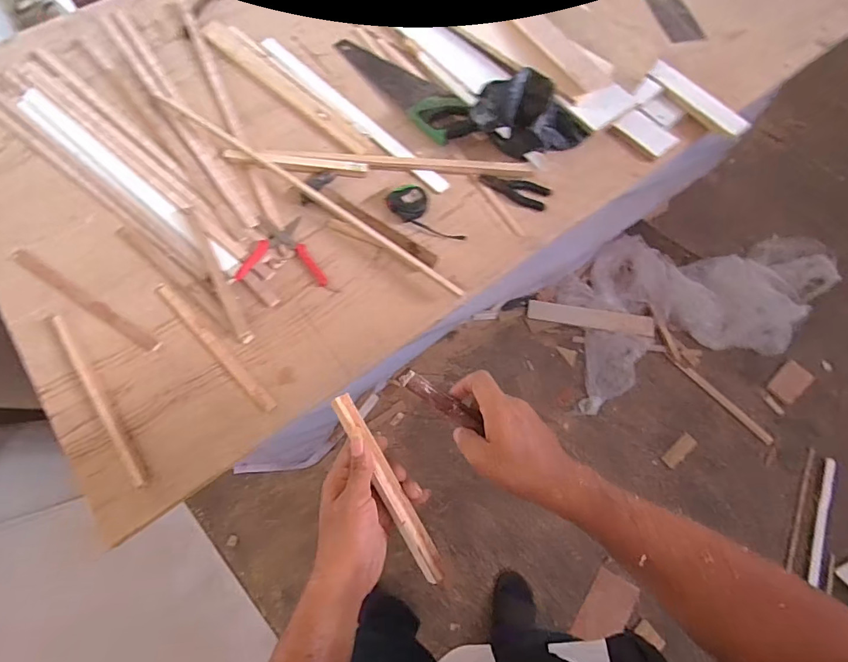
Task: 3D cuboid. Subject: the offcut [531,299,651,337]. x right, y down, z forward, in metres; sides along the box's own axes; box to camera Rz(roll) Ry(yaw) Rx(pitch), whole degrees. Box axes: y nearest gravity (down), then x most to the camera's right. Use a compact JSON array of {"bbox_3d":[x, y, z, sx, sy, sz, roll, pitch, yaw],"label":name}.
[{"bbox_3d":[0.587,-0.049,1.637,0.430,0.027,0.073,10,67,5],"label":"offcut"}]

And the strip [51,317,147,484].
[{"bbox_3d":[-0.546,0.106,0.770,0.017,0.010,0.364,-37,68,-14],"label":"strip"}]

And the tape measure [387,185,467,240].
[{"bbox_3d":[0.003,-0.224,0.906,0.167,0.034,0.073,40,72,5],"label":"tape measure"}]

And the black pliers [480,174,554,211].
[{"bbox_3d":[0.179,-0.281,0.935,0.139,0.016,0.049,19,67,11],"label":"black pliers"}]

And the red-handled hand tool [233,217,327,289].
[{"bbox_3d":[-0.262,-0.153,0.876,0.152,0.033,0.143,-4,64,1],"label":"red-handled hand tool"}]

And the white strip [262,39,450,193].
[{"bbox_3d":[-0.174,-0.496,1.023,0.039,0.011,0.614,-40,69,-15],"label":"white strip"}]

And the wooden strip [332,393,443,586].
[{"bbox_3d":[-0.036,0.157,0.472,0.023,0.013,0.204,-28,83,-11],"label":"wooden strip"}]

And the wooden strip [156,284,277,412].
[{"bbox_3d":[-0.375,0.021,0.813,0.330,0.017,0.020,40,72,19],"label":"wooden strip"}]

